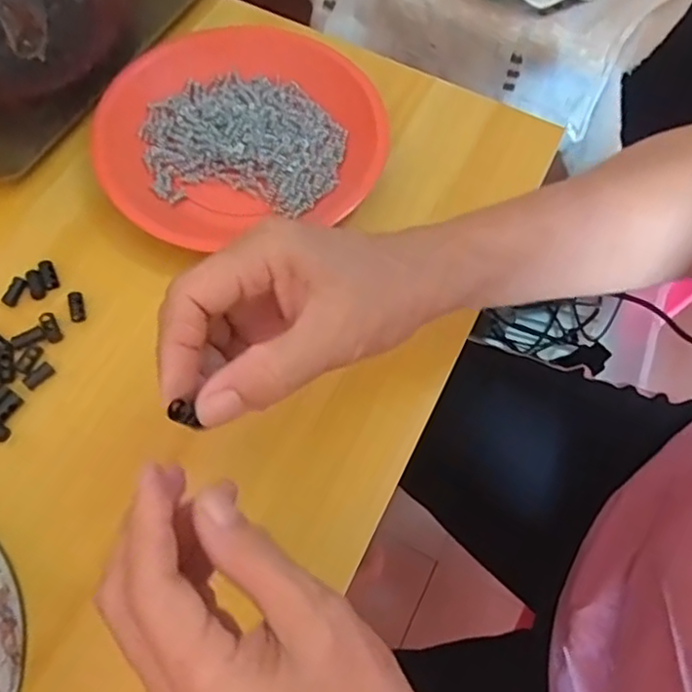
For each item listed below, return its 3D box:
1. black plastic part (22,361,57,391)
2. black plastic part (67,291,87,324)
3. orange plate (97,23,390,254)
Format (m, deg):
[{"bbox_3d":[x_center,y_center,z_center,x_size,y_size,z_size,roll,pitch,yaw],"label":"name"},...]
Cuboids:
[{"bbox_3d":[-0.182,0.018,0.370,0.009,0.004,0.018,37,70,14],"label":"black plastic part"},{"bbox_3d":[-0.169,-0.025,0.391,0.009,0.004,0.020,-14,80,-7],"label":"black plastic part"},{"bbox_3d":[-0.073,-0.153,0.437,0.193,0.020,0.166,-19,67,-10],"label":"orange plate"}]

